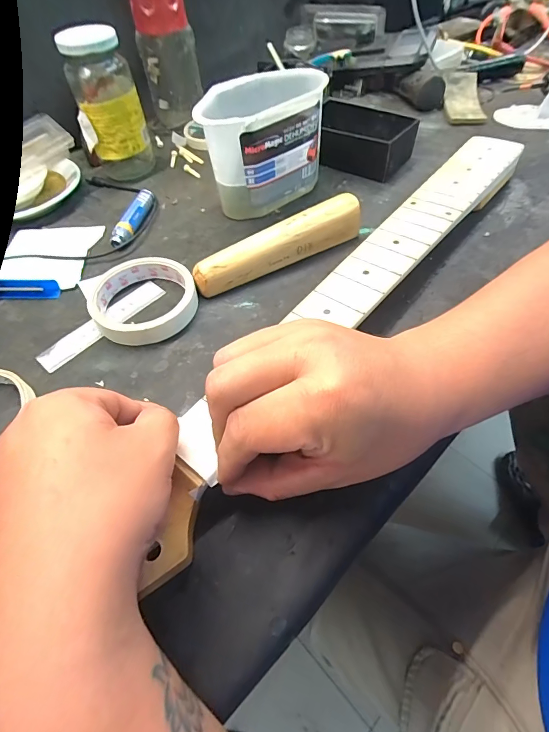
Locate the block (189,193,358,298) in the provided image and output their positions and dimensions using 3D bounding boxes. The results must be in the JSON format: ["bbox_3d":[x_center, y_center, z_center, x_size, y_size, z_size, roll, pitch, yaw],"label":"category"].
[{"bbox_3d":[0.005,-0.111,0.353,0.166,0.039,0.024,-26,57,-14],"label":"block"}]

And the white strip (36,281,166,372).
[{"bbox_3d":[-0.150,-0.039,0.332,0.025,0.004,0.117,36,63,25],"label":"white strip"}]

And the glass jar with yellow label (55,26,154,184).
[{"bbox_3d":[-0.194,-0.297,0.437,0.081,0.140,0.078,-22,56,-12],"label":"glass jar with yellow label"}]

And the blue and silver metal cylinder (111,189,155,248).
[{"bbox_3d":[-0.149,-0.159,0.408,0.015,0.019,0.087,9,55,10],"label":"blue and silver metal cylinder"}]

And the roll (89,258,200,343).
[{"bbox_3d":[-0.114,-0.058,0.333,0.086,0.021,0.090,-2,54,2],"label":"roll"}]

